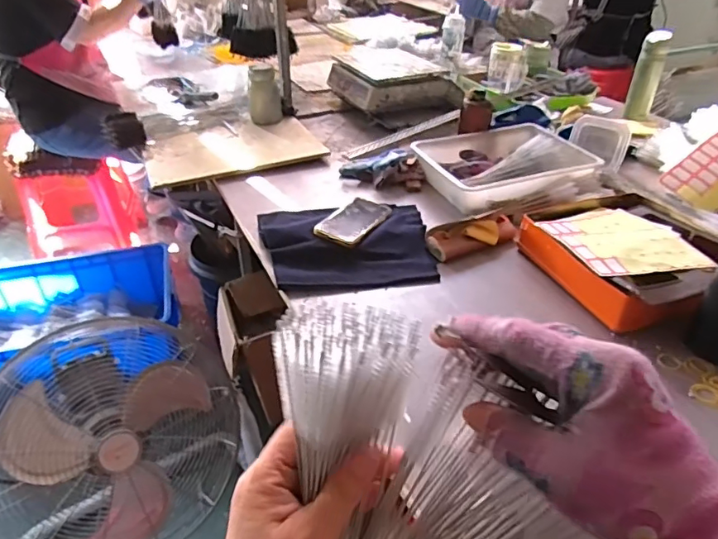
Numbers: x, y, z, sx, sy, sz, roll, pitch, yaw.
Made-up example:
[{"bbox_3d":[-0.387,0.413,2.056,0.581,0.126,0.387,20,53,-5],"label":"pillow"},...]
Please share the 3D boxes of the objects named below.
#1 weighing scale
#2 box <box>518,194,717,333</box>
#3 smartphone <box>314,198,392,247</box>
[{"bbox_3d":[0.088,-0.515,1.419,0.267,0.103,0.287,-18,39,-24],"label":"weighing scale"},{"bbox_3d":[0.427,-0.028,0.844,0.256,0.067,0.317,-9,36,-13],"label":"box"},{"bbox_3d":[-0.004,-0.089,0.934,0.078,0.013,0.169,26,38,17],"label":"smartphone"}]

